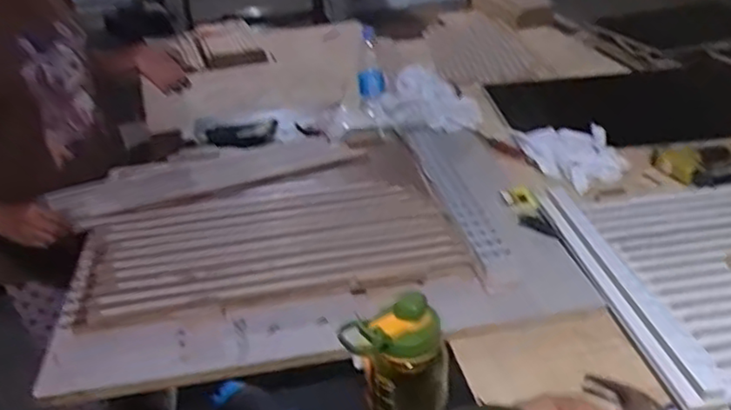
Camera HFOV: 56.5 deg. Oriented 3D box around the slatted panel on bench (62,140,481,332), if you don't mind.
[{"bbox_3d":[-0.170,0.039,1.180,0.608,0.034,0.409,-10,33,-7],"label":"slatted panel on bench"}]

